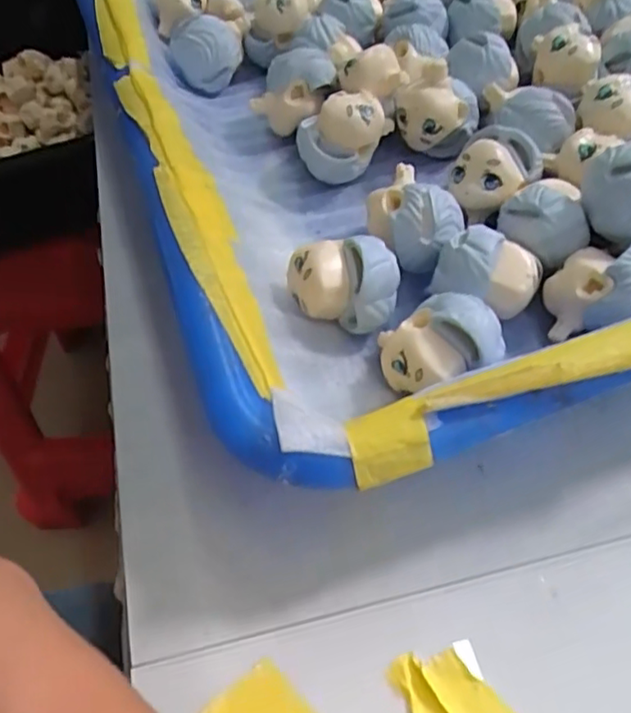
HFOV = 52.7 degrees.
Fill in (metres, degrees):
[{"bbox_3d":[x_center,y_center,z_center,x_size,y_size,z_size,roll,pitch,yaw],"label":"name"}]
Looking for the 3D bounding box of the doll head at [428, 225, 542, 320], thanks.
[{"bbox_3d":[0.043,-0.022,0.158,0.025,0.016,0.017,12,55,10],"label":"doll head"}]

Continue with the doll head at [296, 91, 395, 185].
[{"bbox_3d":[0.009,-0.067,0.196,0.028,0.026,0.019,4,54,4],"label":"doll head"}]

